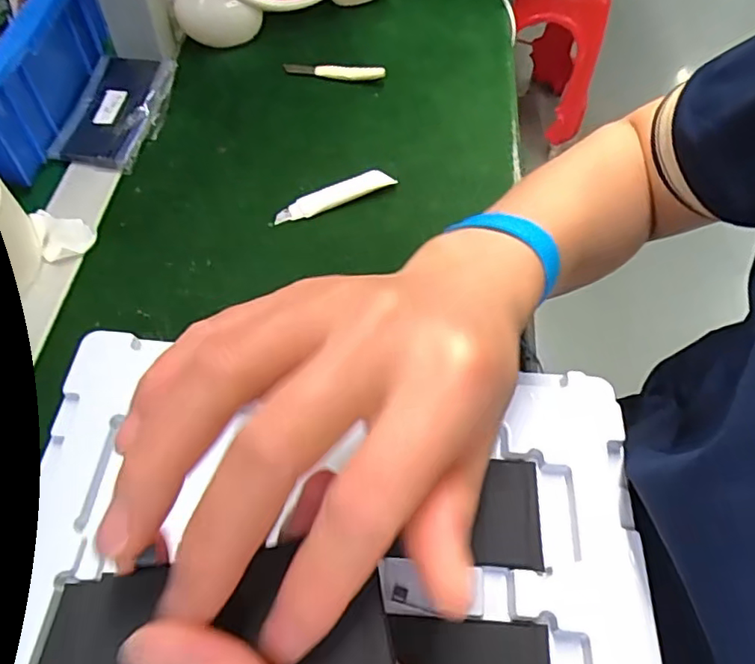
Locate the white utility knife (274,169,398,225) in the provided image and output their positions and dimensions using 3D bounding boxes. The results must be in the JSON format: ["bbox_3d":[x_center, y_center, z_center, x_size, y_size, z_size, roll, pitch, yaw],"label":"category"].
[{"bbox_3d":[-0.031,-0.099,0.412,0.089,0.009,0.019,-27,64,-19],"label":"white utility knife"}]

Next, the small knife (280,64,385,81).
[{"bbox_3d":[-0.037,-0.226,0.493,0.087,0.012,0.008,6,58,0],"label":"small knife"}]

